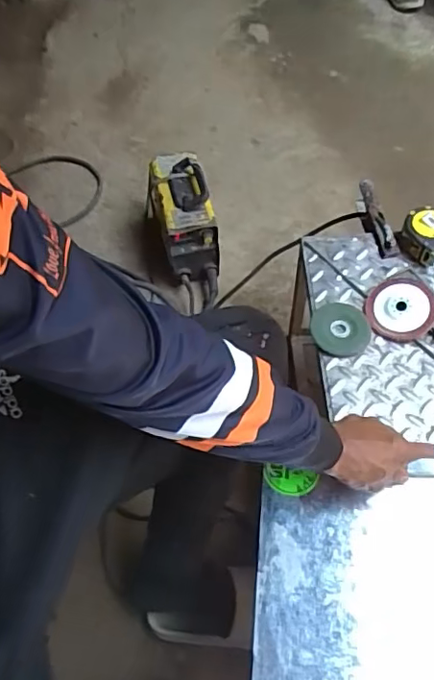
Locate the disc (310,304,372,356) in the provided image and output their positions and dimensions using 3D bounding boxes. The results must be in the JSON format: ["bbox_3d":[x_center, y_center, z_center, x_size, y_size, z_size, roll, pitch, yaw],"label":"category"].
[{"bbox_3d":[0.178,-0.019,0.781,0.082,0.014,0.081,-2,59,3],"label":"disc"}]

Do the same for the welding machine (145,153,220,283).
[{"bbox_3d":[-0.073,-0.255,1.180,0.122,0.199,0.229,-19,59,-7],"label":"welding machine"}]

